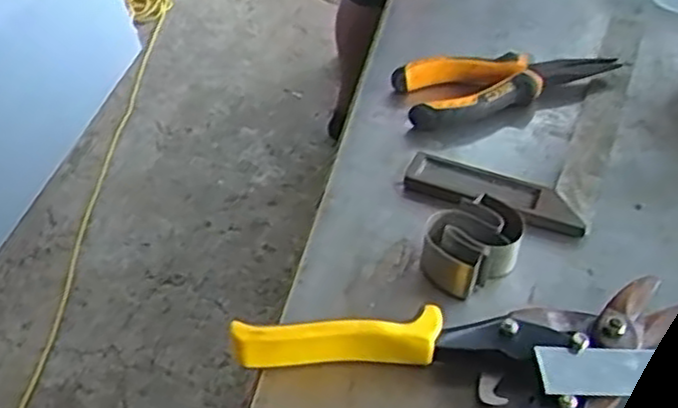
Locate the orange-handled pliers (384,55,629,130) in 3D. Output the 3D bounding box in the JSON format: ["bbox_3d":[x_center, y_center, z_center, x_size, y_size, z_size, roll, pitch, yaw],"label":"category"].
[{"bbox_3d":[0.120,-0.089,0.540,0.159,0.023,0.053,-15,47,-13],"label":"orange-handled pliers"}]

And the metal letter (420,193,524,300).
[{"bbox_3d":[0.071,0.021,0.426,0.053,0.026,0.045,-28,51,-24],"label":"metal letter"}]

